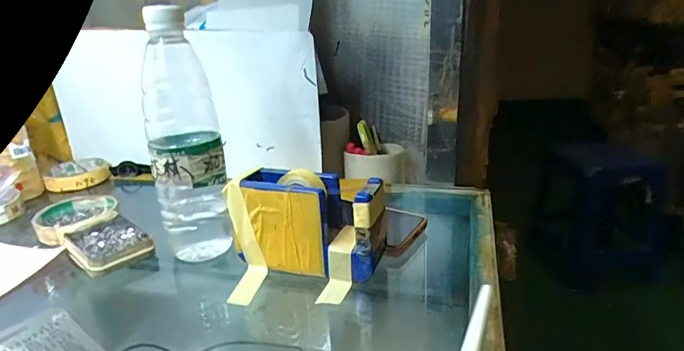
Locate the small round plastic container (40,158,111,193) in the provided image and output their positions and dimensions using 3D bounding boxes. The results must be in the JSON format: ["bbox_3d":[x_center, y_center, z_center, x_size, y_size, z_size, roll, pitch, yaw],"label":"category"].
[{"bbox_3d":[-0.391,-0.003,0.668,0.083,0.018,0.098,-13,23,-24],"label":"small round plastic container"}]

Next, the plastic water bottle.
[{"bbox_3d":[-0.142,-0.032,0.407,0.062,0.210,0.063,-8,21,-13],"label":"plastic water bottle"}]

